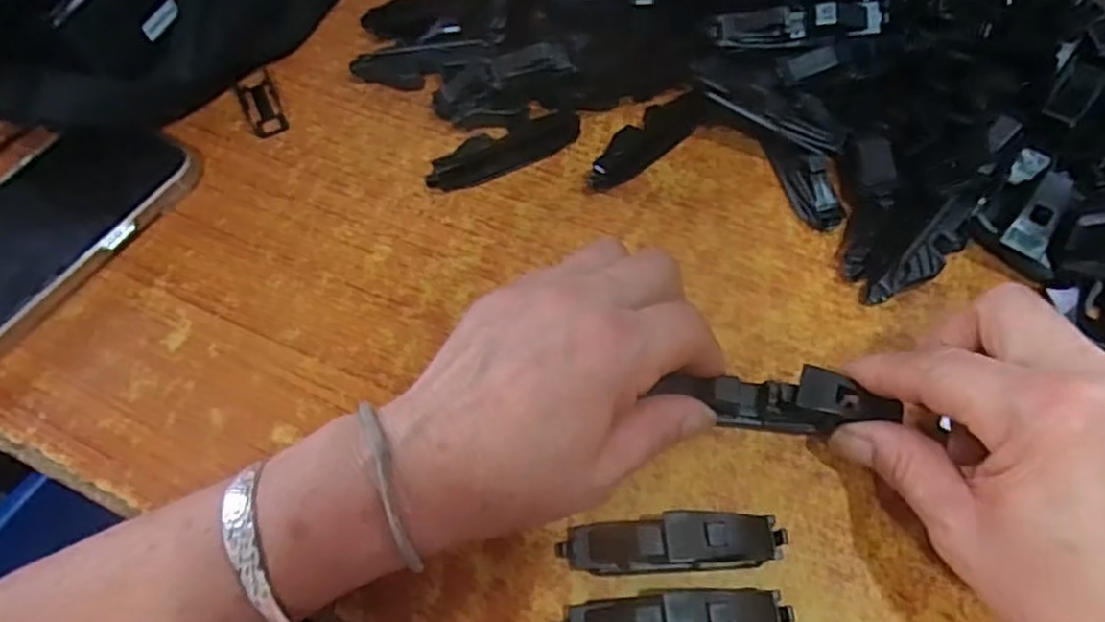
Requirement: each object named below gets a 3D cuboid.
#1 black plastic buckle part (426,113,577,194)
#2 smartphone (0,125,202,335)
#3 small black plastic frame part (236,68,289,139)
[{"bbox_3d":[-0.025,-0.082,0.358,0.082,0.014,0.019,-28,65,-12],"label":"black plastic buckle part"},{"bbox_3d":[-0.249,-0.040,0.339,0.080,0.014,0.147,34,68,18],"label":"smartphone"},{"bbox_3d":[-0.156,-0.111,0.379,0.019,0.005,0.043,-25,64,-11],"label":"small black plastic frame part"}]

